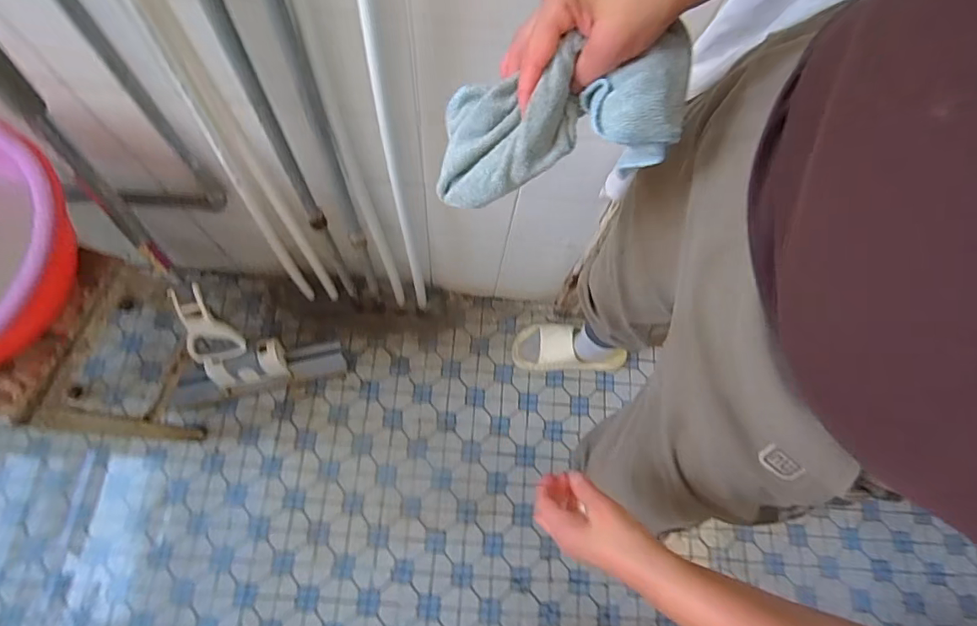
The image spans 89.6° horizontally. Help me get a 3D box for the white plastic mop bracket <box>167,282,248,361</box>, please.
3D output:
[{"bbox_3d":[-0.482,0.022,0.839,0.084,0.183,0.040,1,47,0],"label":"white plastic mop bracket"}]

